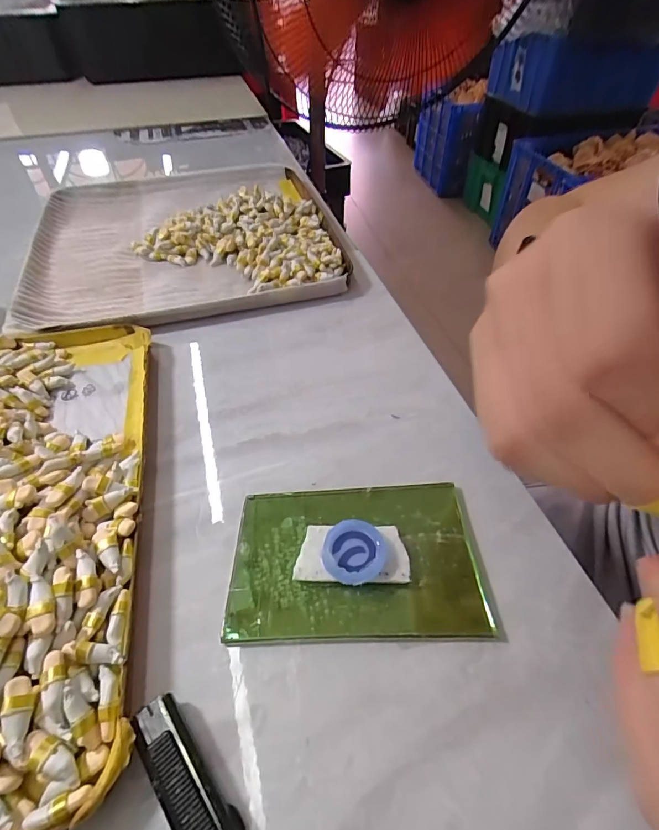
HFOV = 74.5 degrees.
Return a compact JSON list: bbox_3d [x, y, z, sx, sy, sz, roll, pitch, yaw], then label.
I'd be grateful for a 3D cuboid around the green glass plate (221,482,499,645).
[{"bbox_3d":[0.012,0.061,0.189,0.105,0.005,0.067,-1,49,0],"label":"green glass plate"}]

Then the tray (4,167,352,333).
[{"bbox_3d":[-0.125,-0.155,0.367,0.235,0.025,0.236,-15,51,-12],"label":"tray"}]

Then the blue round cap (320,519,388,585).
[{"bbox_3d":[0.011,0.058,0.184,0.026,0.007,0.027,0,49,0],"label":"blue round cap"}]

